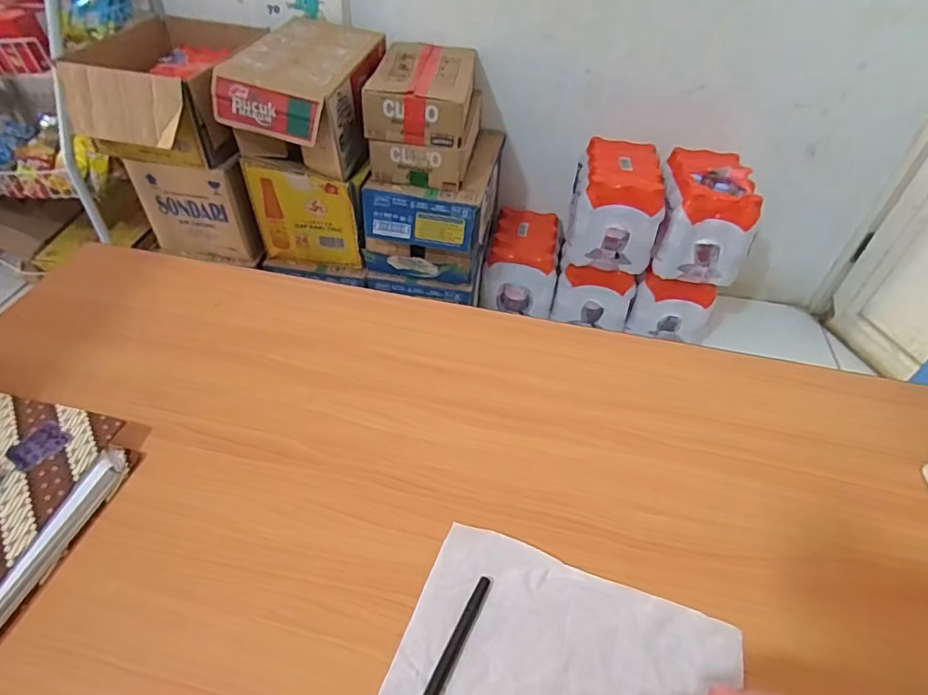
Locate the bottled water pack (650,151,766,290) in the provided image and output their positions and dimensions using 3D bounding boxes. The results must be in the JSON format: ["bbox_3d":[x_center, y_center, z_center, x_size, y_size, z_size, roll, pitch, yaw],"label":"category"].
[{"bbox_3d":[0.619,-0.357,1.391,0.207,0.235,0.291,11,47,7],"label":"bottled water pack"}]

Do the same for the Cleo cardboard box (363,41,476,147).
[{"bbox_3d":[-0.096,-0.619,1.275,0.224,0.092,0.382,4,46,1],"label":"Cleo cardboard box"}]

